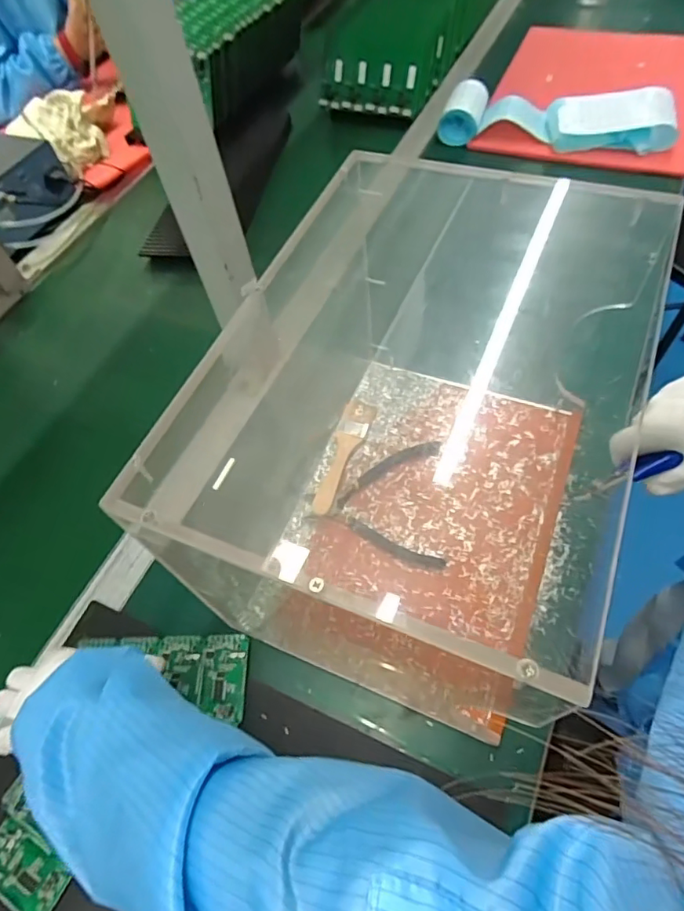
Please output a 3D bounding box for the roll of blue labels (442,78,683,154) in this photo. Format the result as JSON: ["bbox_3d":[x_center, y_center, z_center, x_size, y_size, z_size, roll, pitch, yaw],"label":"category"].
[{"bbox_3d":[0.336,-0.531,0.828,0.334,0.056,0.112,17,62,17],"label":"roll of blue labels"}]

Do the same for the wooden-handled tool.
[{"bbox_3d":[0.001,-0.002,0.566,0.032,0.011,0.144,12,61,14],"label":"wooden-handled tool"}]

